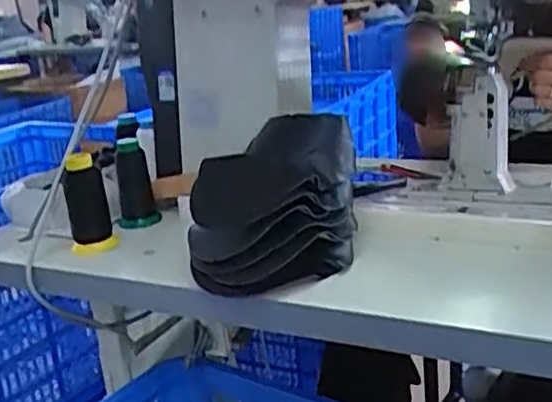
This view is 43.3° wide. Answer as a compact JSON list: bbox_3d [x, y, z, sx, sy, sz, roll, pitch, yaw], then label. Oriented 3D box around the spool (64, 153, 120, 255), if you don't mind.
[{"bbox_3d":[-0.250,0.005,0.927,0.058,0.132,0.051,-10,-3,-15],"label":"spool"}]

